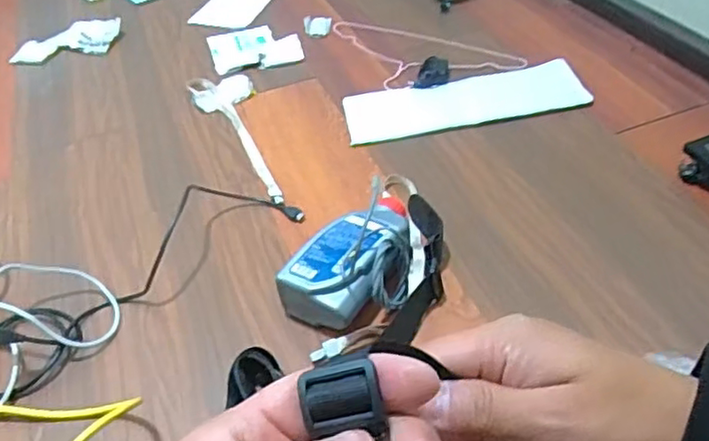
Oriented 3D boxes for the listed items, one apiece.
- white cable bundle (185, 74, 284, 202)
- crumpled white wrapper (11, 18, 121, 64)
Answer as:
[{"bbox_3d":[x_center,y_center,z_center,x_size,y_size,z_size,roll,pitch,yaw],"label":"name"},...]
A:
[{"bbox_3d":[-0.197,-0.155,1.121,0.109,0.011,0.413,-18,45,-13],"label":"white cable bundle"},{"bbox_3d":[-0.646,-0.408,1.456,0.215,0.011,0.159,-11,44,-5],"label":"crumpled white wrapper"}]

